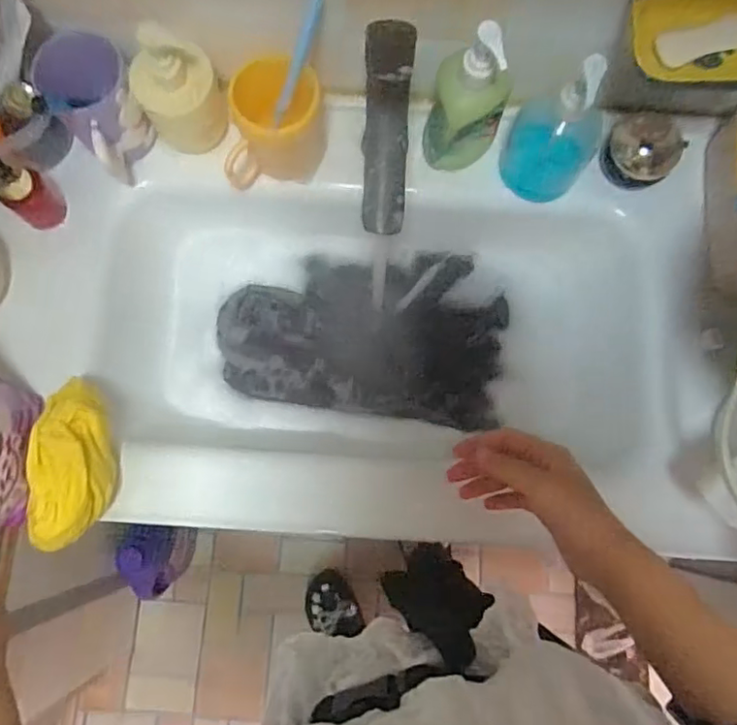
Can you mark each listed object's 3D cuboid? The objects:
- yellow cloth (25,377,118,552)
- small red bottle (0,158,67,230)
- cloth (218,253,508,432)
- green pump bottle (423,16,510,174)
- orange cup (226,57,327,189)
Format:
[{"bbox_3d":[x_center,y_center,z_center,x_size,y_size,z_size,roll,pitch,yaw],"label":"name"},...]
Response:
[{"bbox_3d":[-0.272,0.093,0.548,0.067,0.064,0.153,1,79,0],"label":"yellow cloth"},{"bbox_3d":[-0.347,-0.176,0.597,0.046,0.087,0.044,0,79,0],"label":"small red bottle"},{"bbox_3d":[-0.005,-0.043,0.701,0.325,0.027,0.202,9,77,1],"label":"cloth"},{"bbox_3d":[0.094,-0.249,0.566,0.072,0.181,0.052,19,79,4],"label":"green pump bottle"},{"bbox_3d":[-0.103,-0.247,0.622,0.116,0.096,0.088,-21,79,-4],"label":"orange cup"}]

